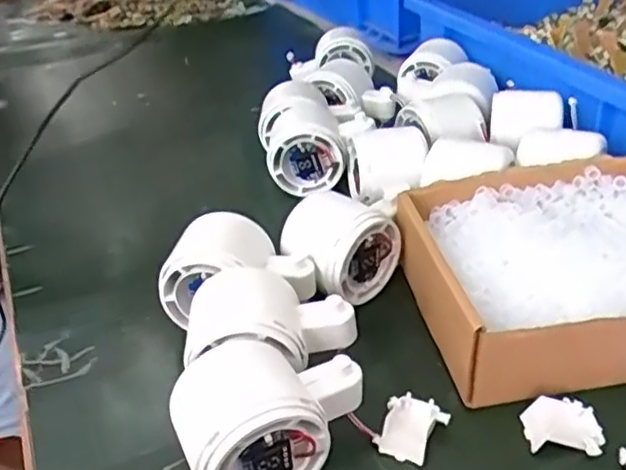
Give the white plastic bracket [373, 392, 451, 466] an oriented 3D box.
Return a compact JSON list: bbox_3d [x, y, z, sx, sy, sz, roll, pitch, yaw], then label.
[{"bbox_3d":[0.047,0.092,0.311,0.027,0.009,0.033,17,40,28],"label":"white plastic bracket"}]

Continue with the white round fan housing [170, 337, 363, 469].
[{"bbox_3d":[-0.019,0.077,0.289,0.082,0.063,0.053,-19,38,-20],"label":"white round fan housing"}]

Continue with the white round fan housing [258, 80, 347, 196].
[{"bbox_3d":[-0.013,-0.085,0.530,0.058,0.047,0.121,-8,35,-5],"label":"white round fan housing"}]

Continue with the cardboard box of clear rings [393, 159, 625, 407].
[{"bbox_3d":[0.144,0.015,0.366,0.168,0.043,0.136,-7,35,-4],"label":"cardboard box of clear rings"}]

